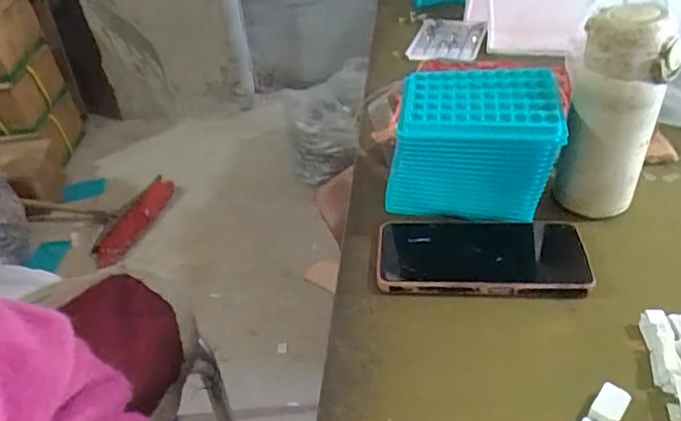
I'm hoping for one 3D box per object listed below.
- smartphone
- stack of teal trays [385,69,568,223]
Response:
[{"bbox_3d":[0.113,0.037,0.476,0.163,0.017,0.084,0,38,7],"label":"smartphone"},{"bbox_3d":[0.113,-0.052,0.503,0.137,0.112,0.083,5,39,13],"label":"stack of teal trays"}]

